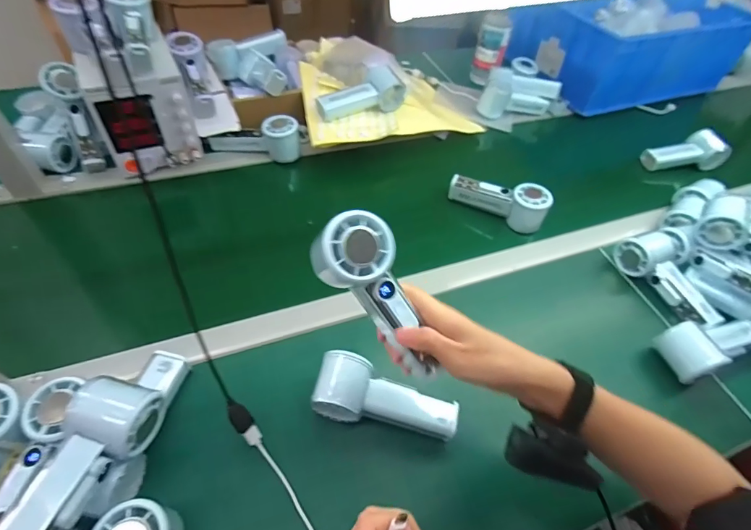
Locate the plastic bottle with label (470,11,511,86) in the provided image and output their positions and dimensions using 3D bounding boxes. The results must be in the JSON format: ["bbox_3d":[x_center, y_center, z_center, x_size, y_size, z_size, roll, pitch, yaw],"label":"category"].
[{"bbox_3d":[0.255,-0.473,0.902,0.065,0.129,0.052,14,52,5],"label":"plastic bottle with label"}]

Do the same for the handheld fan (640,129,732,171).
[{"bbox_3d":[0.603,-0.221,0.783,0.151,0.060,0.060,-11,54,-14],"label":"handheld fan"}]

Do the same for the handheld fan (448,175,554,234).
[{"bbox_3d":[0.198,-0.109,0.651,0.153,0.062,0.042,24,53,13],"label":"handheld fan"}]

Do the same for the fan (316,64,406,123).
[{"bbox_3d":[-0.029,-0.296,0.703,0.158,0.049,0.075,-20,56,-20],"label":"fan"}]

